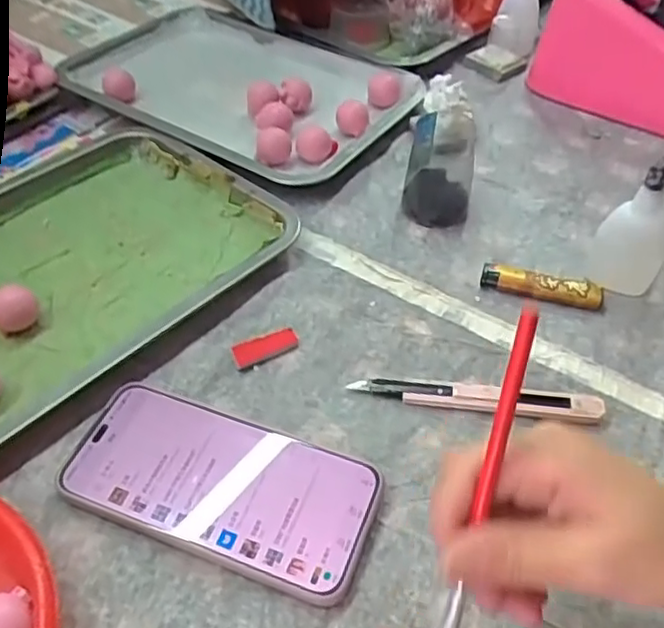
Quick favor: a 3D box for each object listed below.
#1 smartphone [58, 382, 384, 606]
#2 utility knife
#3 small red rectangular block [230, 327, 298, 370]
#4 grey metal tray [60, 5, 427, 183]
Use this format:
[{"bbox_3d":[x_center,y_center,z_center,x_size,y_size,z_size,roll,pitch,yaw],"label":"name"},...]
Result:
[{"bbox_3d":[-0.059,0.088,0.348,0.161,0.013,0.077,16,49,15],"label":"smartphone"},{"bbox_3d":[0.084,0.049,0.386,0.141,0.012,0.020,5,47,4],"label":"utility knife"},{"bbox_3d":[-0.042,0.020,0.409,0.041,0.005,0.014,-20,50,-18],"label":"small red rectangular block"},{"bbox_3d":[-0.085,-0.215,0.616,0.304,0.028,0.208,28,53,24],"label":"grey metal tray"}]

